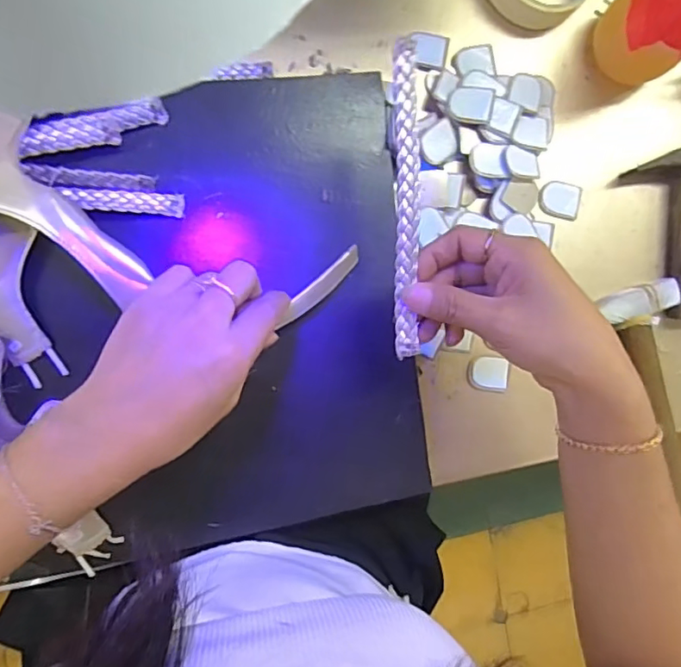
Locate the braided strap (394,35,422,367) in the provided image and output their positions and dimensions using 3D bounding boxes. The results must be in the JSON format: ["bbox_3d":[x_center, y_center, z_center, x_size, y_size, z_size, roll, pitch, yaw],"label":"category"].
[{"bbox_3d":[0.037,-0.070,0.304,0.013,0.005,0.170,-4,104,-9],"label":"braided strap"}]

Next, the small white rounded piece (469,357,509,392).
[{"bbox_3d":[0.114,0.031,0.419,0.030,0.005,0.026,5,90,-9],"label":"small white rounded piece"}]

